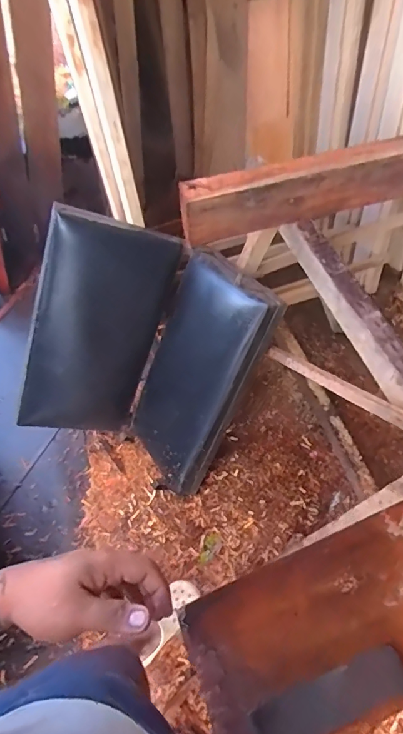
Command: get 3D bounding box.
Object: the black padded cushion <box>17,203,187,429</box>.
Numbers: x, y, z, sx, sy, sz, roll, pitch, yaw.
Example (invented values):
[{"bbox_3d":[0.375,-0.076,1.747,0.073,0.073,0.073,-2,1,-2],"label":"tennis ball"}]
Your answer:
[{"bbox_3d":[-0.309,-0.089,1.272,0.369,0.691,0.084,6,32,-28],"label":"black padded cushion"}]

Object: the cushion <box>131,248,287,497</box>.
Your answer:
[{"bbox_3d":[-0.030,0.026,1.264,0.091,0.666,0.347,-2,34,-45],"label":"cushion"}]

